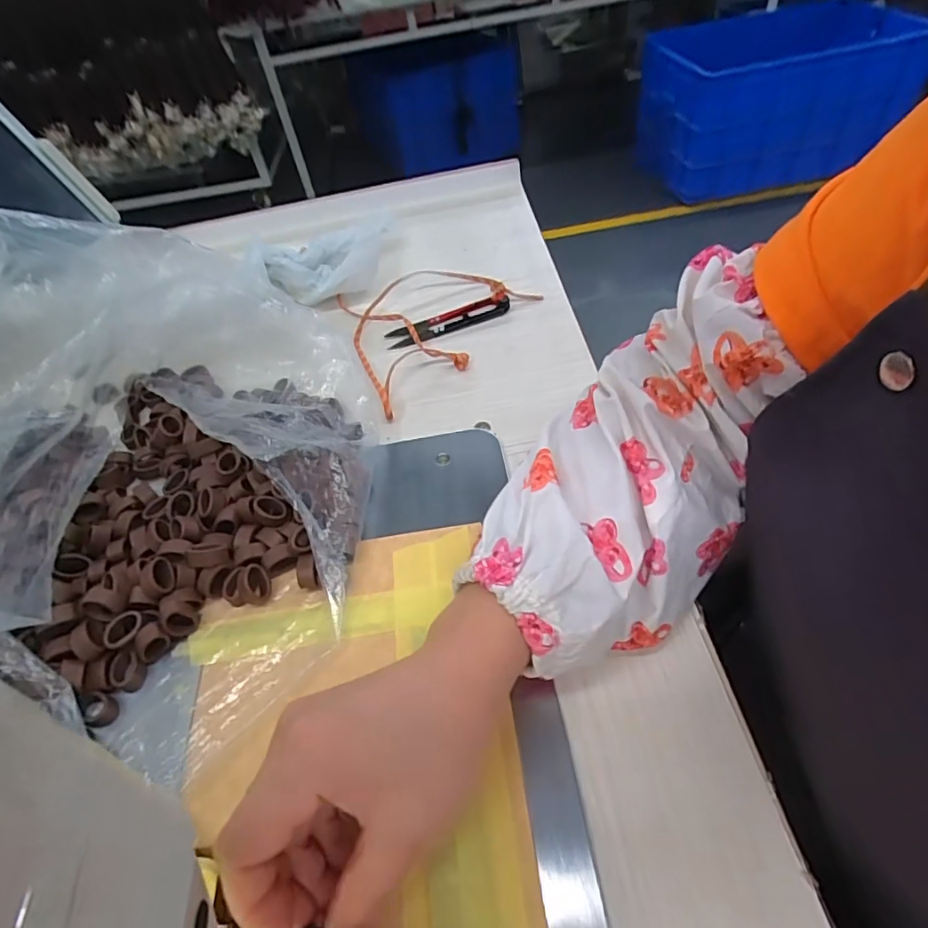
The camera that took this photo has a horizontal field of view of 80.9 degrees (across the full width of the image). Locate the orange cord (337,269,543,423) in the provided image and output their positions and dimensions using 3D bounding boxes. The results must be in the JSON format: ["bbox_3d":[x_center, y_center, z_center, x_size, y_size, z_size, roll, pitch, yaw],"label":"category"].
[{"bbox_3d":[-0.034,-0.126,0.453,0.169,0.014,0.148,-33,54,-21],"label":"orange cord"}]

